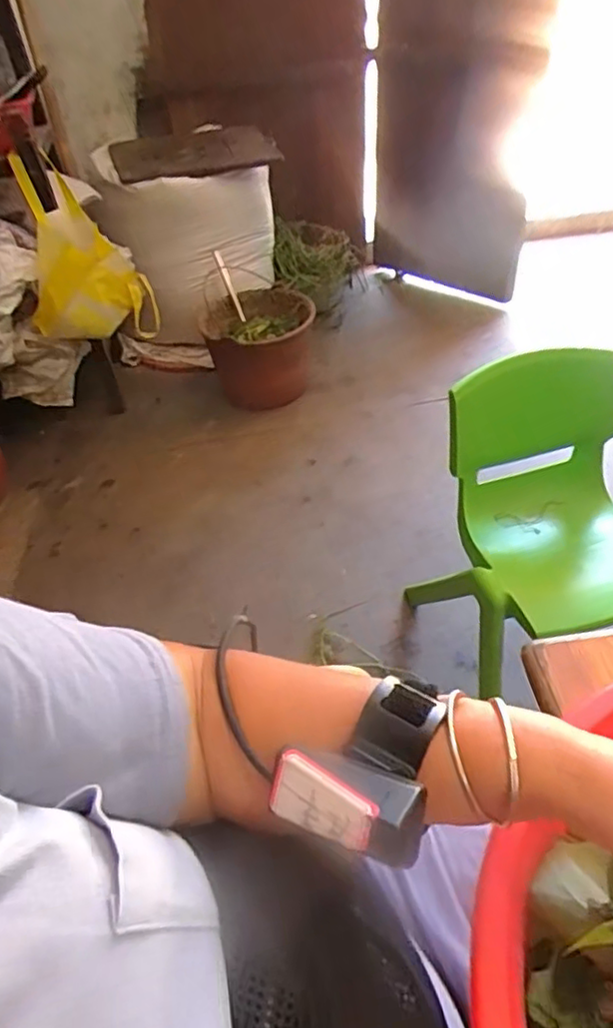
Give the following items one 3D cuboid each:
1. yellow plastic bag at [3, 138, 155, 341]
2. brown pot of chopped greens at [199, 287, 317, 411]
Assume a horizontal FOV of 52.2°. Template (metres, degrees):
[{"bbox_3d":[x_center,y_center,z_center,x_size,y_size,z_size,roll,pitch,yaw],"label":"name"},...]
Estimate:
[{"bbox_3d":[-0.580,-0.645,1.577,0.281,0.356,0.288,-21,45,-15],"label":"yellow plastic bag"},{"bbox_3d":[-0.130,-0.476,1.825,0.312,0.232,0.340,-12,43,-7],"label":"brown pot of chopped greens"}]

